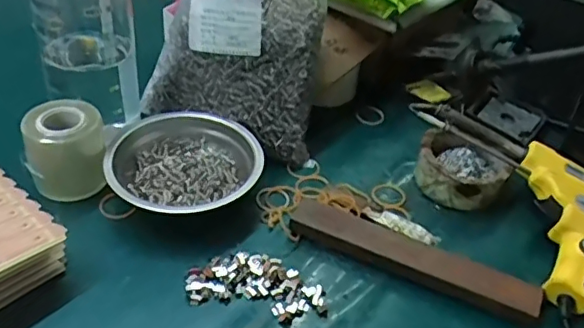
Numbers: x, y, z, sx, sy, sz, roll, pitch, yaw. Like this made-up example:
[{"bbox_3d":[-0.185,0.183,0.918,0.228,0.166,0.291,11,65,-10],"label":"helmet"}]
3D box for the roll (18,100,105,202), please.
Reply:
[{"bbox_3d":[-0.188,-0.012,0.477,0.059,0.064,0.059,3,39,-3],"label":"roll"}]

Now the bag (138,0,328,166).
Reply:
[{"bbox_3d":[-0.054,-0.132,0.530,0.166,0.210,0.137,7,39,2],"label":"bag"}]

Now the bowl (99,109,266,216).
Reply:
[{"bbox_3d":[-0.094,0.000,0.501,0.127,0.037,0.110,-6,40,-14],"label":"bowl"}]

